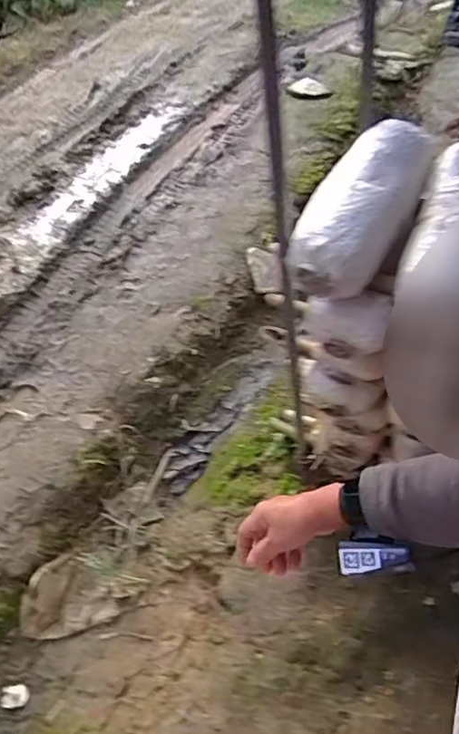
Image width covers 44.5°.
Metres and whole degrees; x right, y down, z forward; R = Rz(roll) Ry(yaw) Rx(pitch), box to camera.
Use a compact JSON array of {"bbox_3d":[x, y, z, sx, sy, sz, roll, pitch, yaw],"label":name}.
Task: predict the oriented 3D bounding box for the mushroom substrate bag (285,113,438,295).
[{"bbox_3d":[0.212,-0.259,0.894,0.138,0.111,0.321,24,60,21],"label":"mushroom substrate bag"}]

